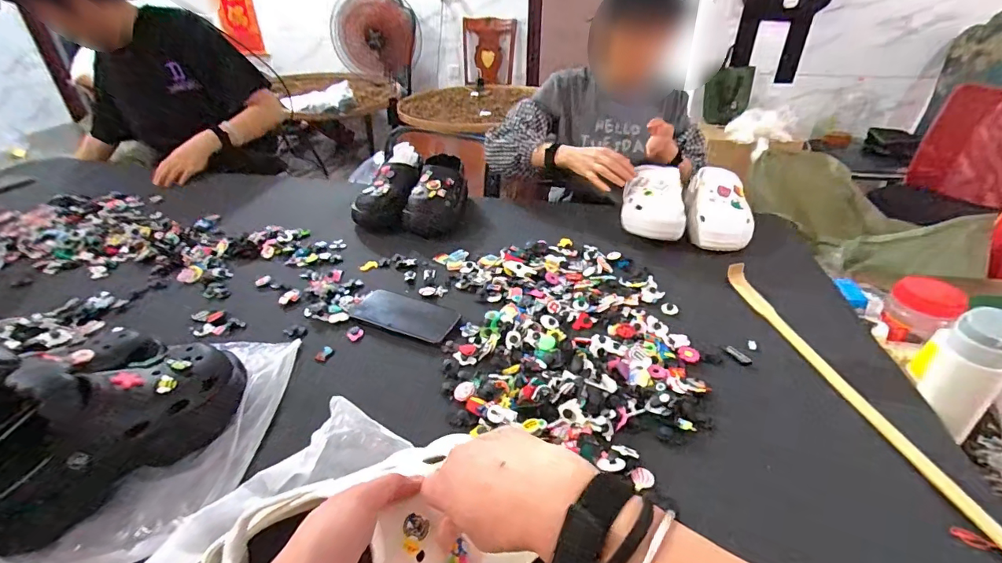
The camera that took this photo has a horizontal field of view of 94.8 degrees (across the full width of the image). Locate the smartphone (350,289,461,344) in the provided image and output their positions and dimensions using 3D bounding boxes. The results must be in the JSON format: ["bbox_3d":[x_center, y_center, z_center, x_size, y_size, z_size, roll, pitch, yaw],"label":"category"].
[{"bbox_3d":[-0.144,0.050,0.703,0.159,0.011,0.083,13,35,19],"label":"smartphone"}]

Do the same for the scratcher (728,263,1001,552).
[{"bbox_3d":[0.434,0.114,0.601,0.032,0.033,0.468,-4,34,-6],"label":"scratcher"}]

